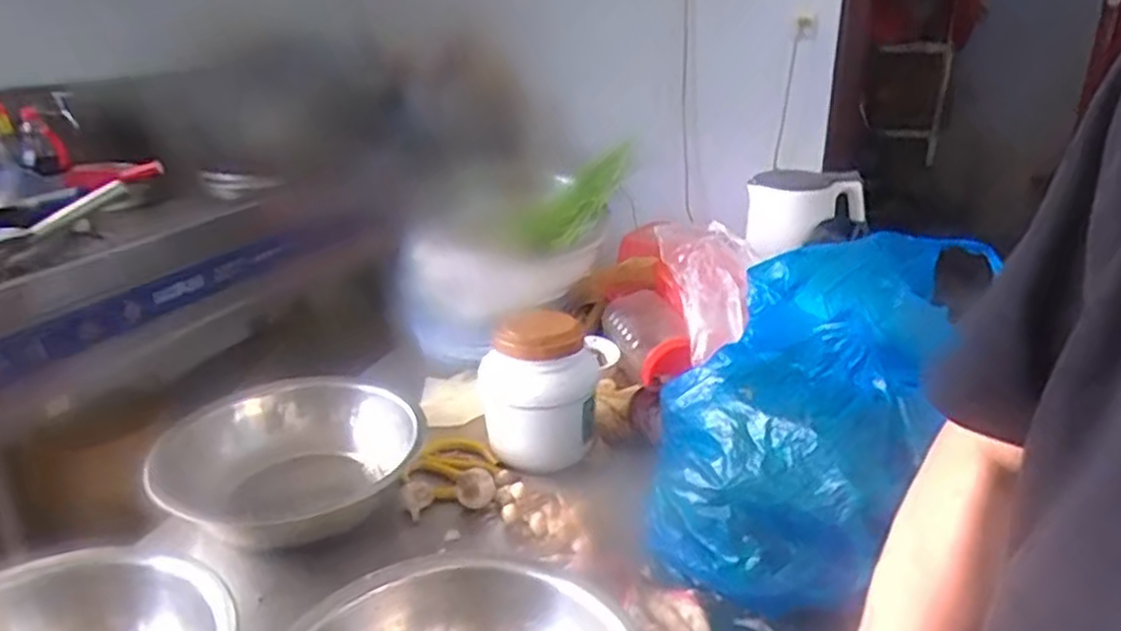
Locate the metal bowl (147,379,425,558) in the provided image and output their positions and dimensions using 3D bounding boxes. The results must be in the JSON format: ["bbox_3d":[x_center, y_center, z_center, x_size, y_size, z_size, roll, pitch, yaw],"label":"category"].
[{"bbox_3d":[-0.292,0.160,0.825,0.236,0.089,0.274,2,22,5],"label":"metal bowl"}]

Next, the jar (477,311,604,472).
[{"bbox_3d":[-0.023,0.080,0.863,0.112,0.154,0.110,-1,22,0],"label":"jar"}]

